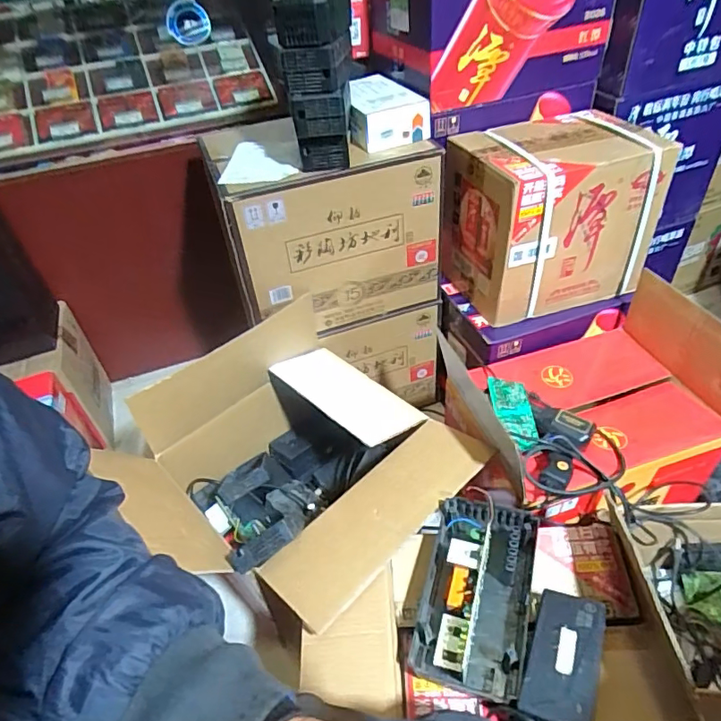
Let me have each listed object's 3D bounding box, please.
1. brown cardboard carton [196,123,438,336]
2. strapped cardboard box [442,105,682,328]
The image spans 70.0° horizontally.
[{"bbox_3d":[-0.081,-0.282,1.046,0.392,0.312,0.299,-18,44,-13],"label":"brown cardboard carton"},{"bbox_3d":[0.353,-0.272,0.980,0.339,0.284,0.210,-15,43,-9],"label":"strapped cardboard box"}]

